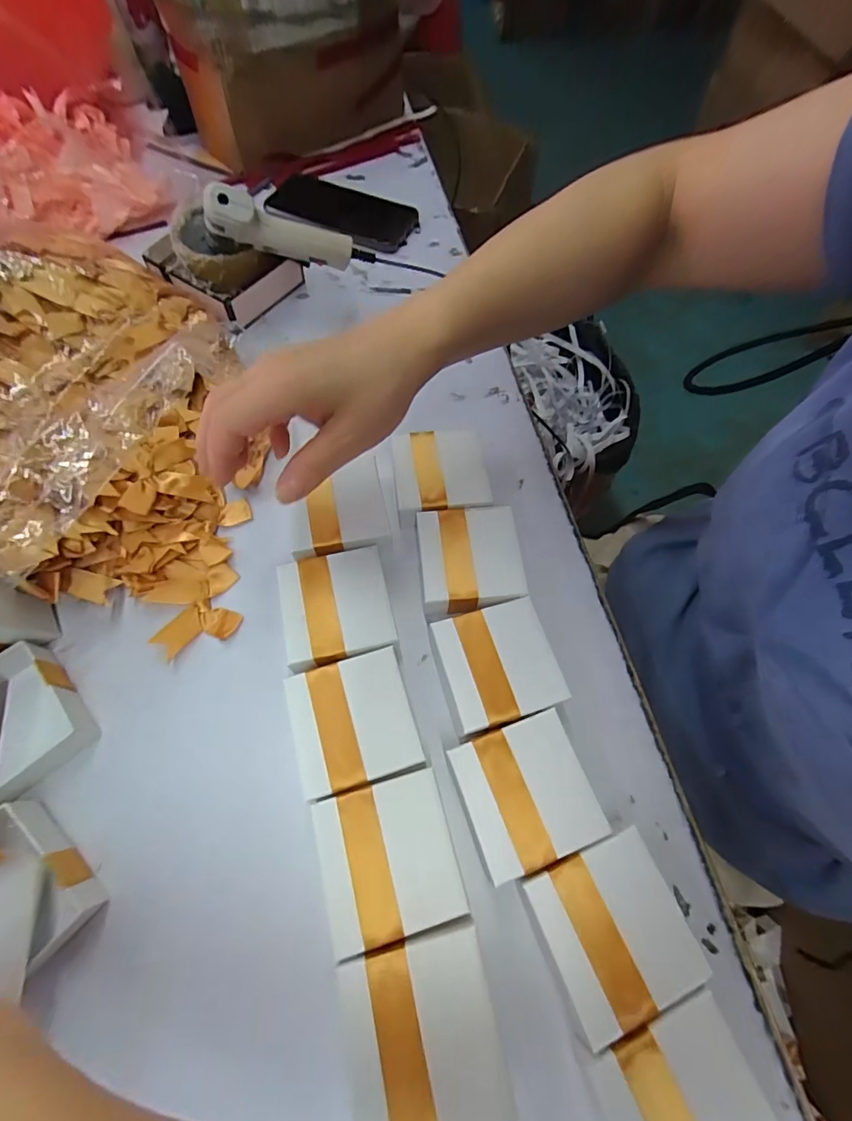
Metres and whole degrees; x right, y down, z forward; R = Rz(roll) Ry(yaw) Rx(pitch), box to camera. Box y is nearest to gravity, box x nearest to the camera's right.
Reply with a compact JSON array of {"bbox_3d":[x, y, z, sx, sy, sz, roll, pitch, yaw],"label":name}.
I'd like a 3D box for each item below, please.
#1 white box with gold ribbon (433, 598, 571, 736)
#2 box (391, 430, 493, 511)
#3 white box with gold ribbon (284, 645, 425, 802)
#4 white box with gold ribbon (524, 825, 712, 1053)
[{"bbox_3d":[0.045,0.068,0.298,0.068,0.027,0.069,-14,66,-9],"label":"white box with gold ribbon"},{"bbox_3d":[0.011,-0.070,0.359,0.071,0.026,0.077,-5,65,-5],"label":"box"},{"bbox_3d":[-0.043,0.098,0.280,0.068,0.025,0.070,-15,66,-10],"label":"white box with gold ribbon"},{"bbox_3d":[0.095,0.189,0.242,0.069,0.028,0.068,-20,67,-12],"label":"white box with gold ribbon"}]

